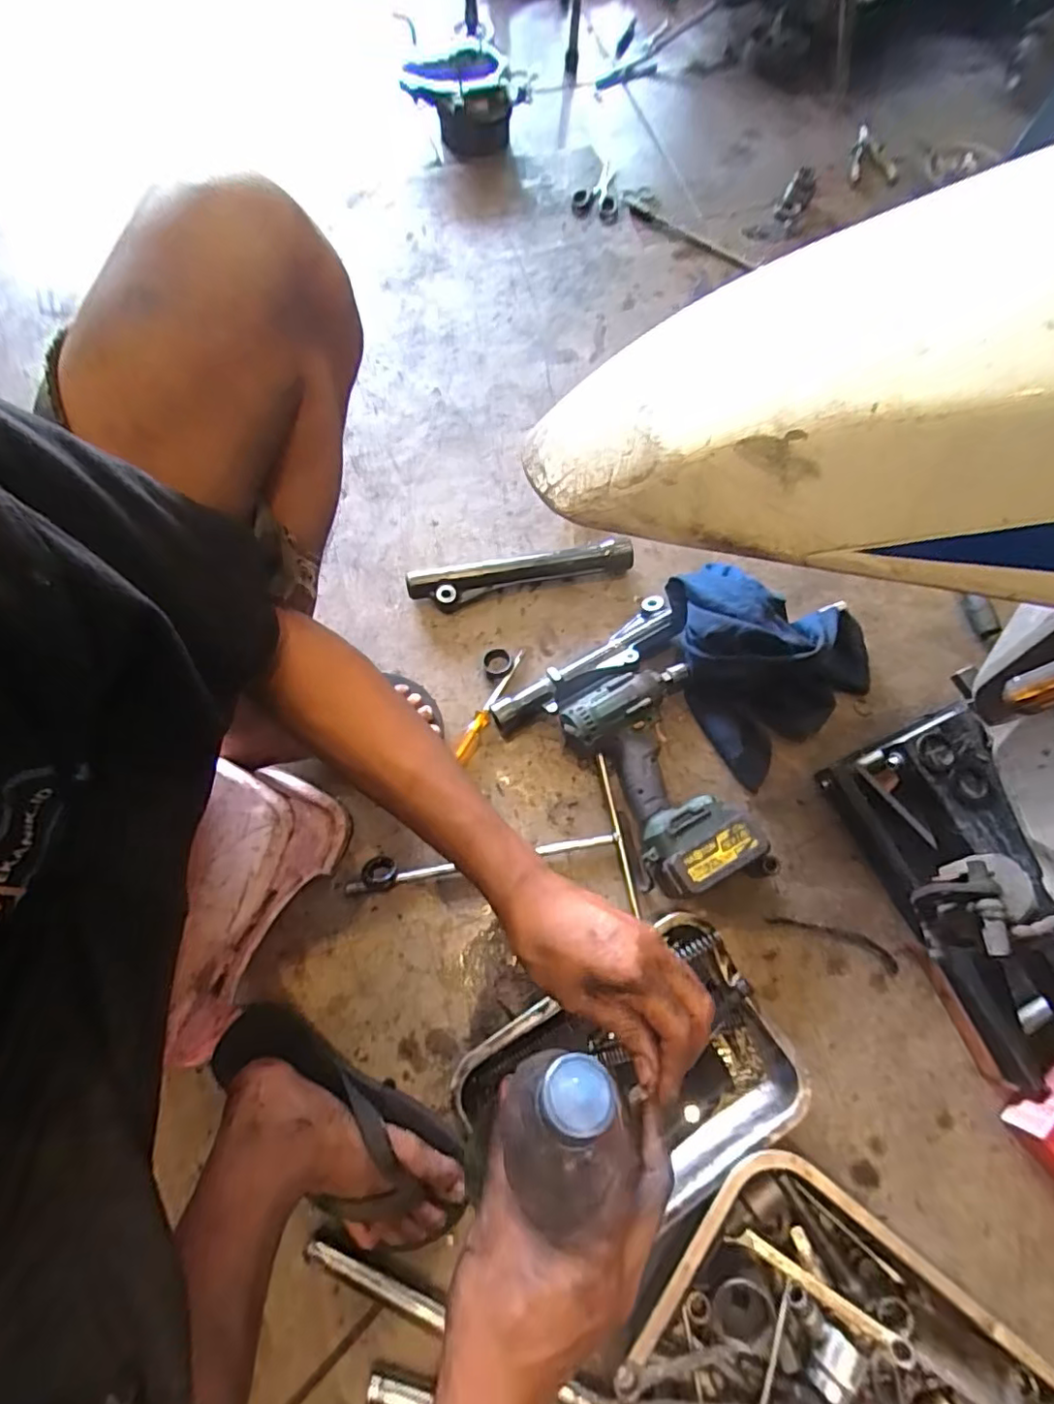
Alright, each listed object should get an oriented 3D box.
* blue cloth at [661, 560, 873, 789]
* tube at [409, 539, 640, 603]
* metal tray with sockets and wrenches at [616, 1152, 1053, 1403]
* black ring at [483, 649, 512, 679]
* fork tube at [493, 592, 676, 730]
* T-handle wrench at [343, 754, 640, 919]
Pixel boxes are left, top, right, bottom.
[{"bbox_3d":[0.273,-0.063,0.676,0.214,0.130,0.225,-39,77,-13],"label":"blue cloth"},{"bbox_3d":[-0.007,-0.163,0.747,0.285,0.040,0.049,-12,72,-5],"label":"tube"},{"bbox_3d":[0.271,0.596,0.506,0.357,0.081,0.260,36,74,10],"label":"metal tray with sockets and wrenches"},{"bbox_3d":[-0.036,-0.046,0.737,0.035,0.016,0.038,0,72,-1],"label":"black ring"},{"bbox_3d":[0.074,-0.039,0.704,0.252,0.050,0.062,-35,76,-12],"label":"fork tube"},{"bbox_3d":[-0.046,0.168,0.651,0.305,0.020,0.171,-9,72,-4],"label":"T-handle wrench"}]

